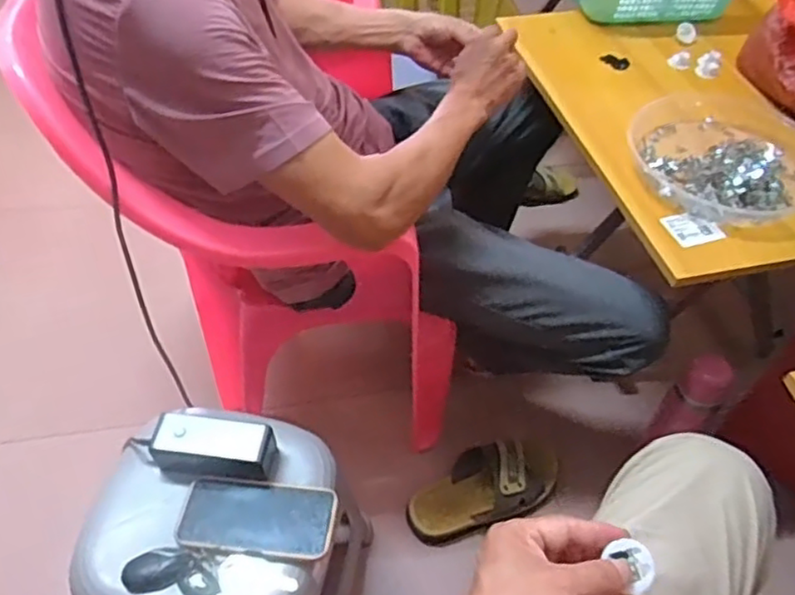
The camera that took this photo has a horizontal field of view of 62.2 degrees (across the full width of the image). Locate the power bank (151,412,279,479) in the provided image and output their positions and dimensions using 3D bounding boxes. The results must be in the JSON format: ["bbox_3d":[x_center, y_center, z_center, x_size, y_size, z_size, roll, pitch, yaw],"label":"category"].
[{"bbox_3d":[-0.209,0.170,0.750,0.131,0.053,0.056,5,49,3],"label":"power bank"}]

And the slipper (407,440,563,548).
[{"bbox_3d":[0.145,0.295,1.030,0.255,0.060,0.108,-21,53,-19],"label":"slipper"}]

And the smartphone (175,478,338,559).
[{"bbox_3d":[-0.154,0.240,0.723,0.168,0.013,0.081,6,49,4],"label":"smartphone"}]

